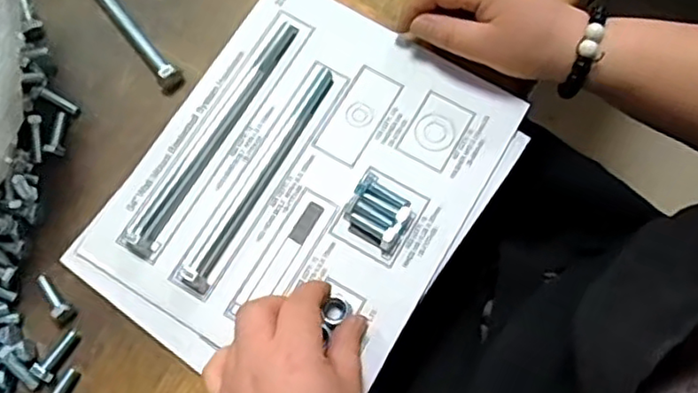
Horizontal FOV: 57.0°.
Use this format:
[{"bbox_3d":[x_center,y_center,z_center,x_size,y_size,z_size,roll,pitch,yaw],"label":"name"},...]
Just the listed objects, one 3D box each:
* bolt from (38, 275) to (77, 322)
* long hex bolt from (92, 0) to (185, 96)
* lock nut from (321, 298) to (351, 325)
[{"bbox_3d":[-0.175,0.059,0.379,0.010,0.008,0.031,-38,80,-10],"label":"bolt"},{"bbox_3d":[-0.160,-0.130,0.426,0.014,0.018,0.154,-38,78,-10],"label":"long hex bolt"},{"bbox_3d":[-0.007,0.065,0.367,0.016,0.010,0.013,-43,81,-11],"label":"lock nut"}]

